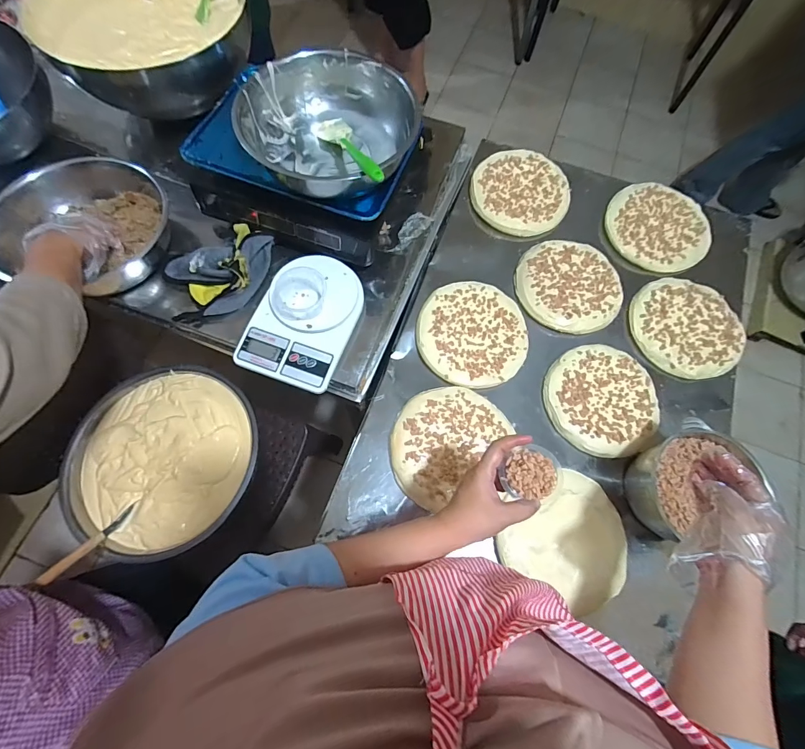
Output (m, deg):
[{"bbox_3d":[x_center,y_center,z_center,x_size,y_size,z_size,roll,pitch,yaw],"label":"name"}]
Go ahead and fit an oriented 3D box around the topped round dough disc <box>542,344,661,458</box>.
[{"bbox_3d":[0.346,0.041,0.670,0.187,0.020,0.192,1,71,-2],"label":"topped round dough disc"}]

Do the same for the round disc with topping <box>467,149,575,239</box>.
[{"bbox_3d":[0.248,-0.383,0.823,0.203,0.041,0.190,1,71,-2],"label":"round disc with topping"}]

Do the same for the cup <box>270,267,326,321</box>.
[{"bbox_3d":[-0.159,-0.122,0.596,0.082,0.043,0.068,-7,71,-5],"label":"cup"}]

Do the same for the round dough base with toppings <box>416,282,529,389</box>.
[{"bbox_3d":[0.127,-0.074,0.705,0.194,0.019,0.198,1,71,-2],"label":"round dough base with toppings"}]

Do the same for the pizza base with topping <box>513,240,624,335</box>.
[{"bbox_3d":[0.318,-0.172,0.749,0.178,0.032,0.198,-24,74,-10],"label":"pizza base with topping"}]

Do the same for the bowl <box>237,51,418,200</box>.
[{"bbox_3d":[-0.106,-0.381,0.593,0.245,0.100,0.218,25,72,6],"label":"bowl"}]

